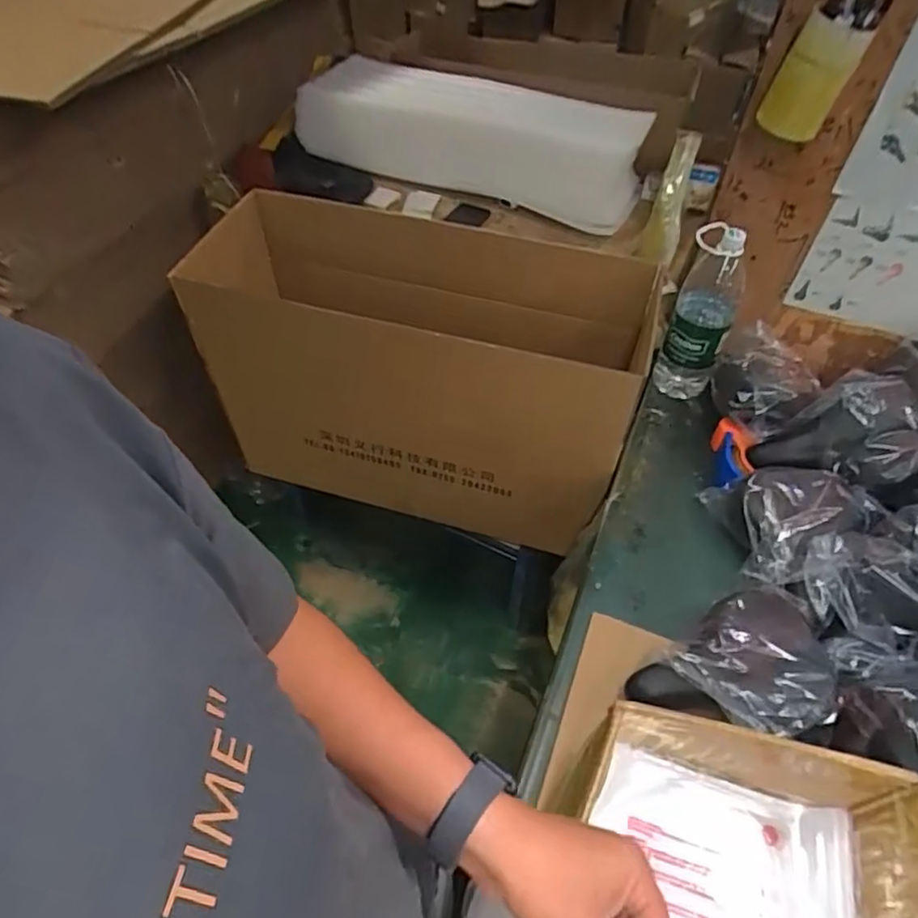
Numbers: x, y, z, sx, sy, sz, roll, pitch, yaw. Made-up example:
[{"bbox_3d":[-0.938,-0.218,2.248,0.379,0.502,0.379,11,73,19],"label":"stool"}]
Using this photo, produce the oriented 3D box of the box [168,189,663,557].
[{"bbox_3d":[-0.094,-0.174,1.292,0.849,0.509,0.373,16,53,13],"label":"box"}]

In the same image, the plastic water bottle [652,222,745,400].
[{"bbox_3d":[0.423,-0.252,1.104,0.096,0.328,0.107,14,53,11],"label":"plastic water bottle"}]

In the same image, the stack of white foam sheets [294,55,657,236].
[{"bbox_3d":[0.022,-0.804,1.529,0.868,0.204,0.288,20,54,16],"label":"stack of white foam sheets"}]

